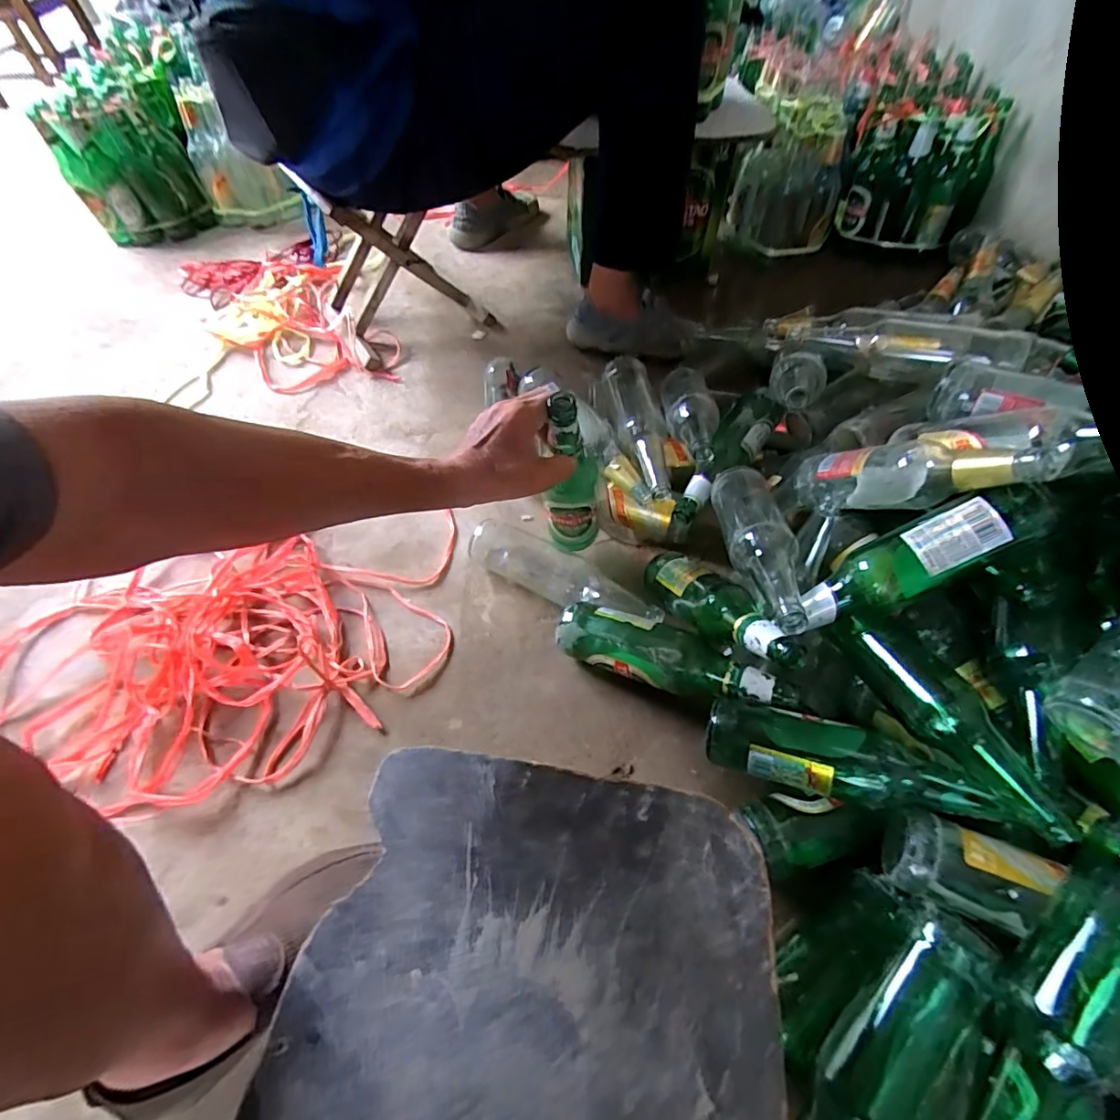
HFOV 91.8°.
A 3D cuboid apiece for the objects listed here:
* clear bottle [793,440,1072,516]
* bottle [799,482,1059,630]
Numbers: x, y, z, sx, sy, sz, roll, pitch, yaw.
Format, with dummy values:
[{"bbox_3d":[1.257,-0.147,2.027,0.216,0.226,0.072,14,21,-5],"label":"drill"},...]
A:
[{"bbox_3d":[0.348,-0.087,0.564,0.069,0.265,0.071,-15,98,-16],"label":"clear bottle"},{"bbox_3d":[0.346,0.003,0.527,0.222,0.077,0.060,-31,53,21],"label":"bottle"}]

